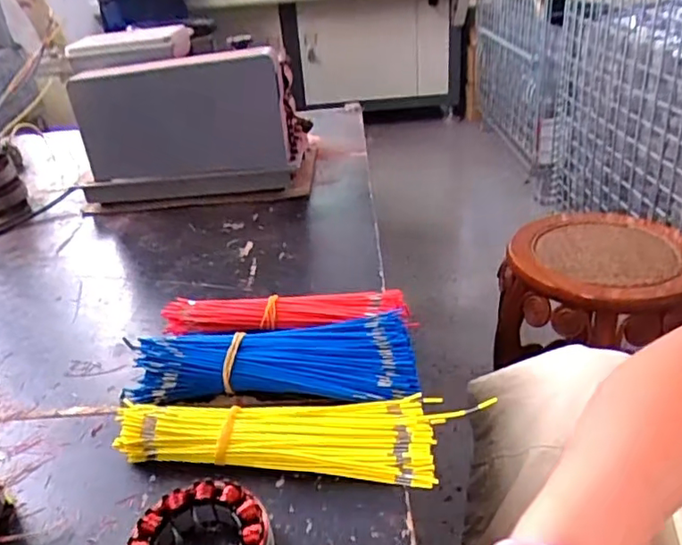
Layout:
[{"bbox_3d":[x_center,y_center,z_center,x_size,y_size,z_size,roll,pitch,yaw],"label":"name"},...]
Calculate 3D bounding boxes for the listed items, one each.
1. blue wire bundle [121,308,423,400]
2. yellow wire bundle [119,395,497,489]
[{"bbox_3d":[-0.059,0.079,0.517,0.240,0.047,0.087,-3,30,3],"label":"blue wire bundle"},{"bbox_3d":[-0.035,0.123,0.455,0.261,0.032,0.073,1,30,10],"label":"yellow wire bundle"}]

